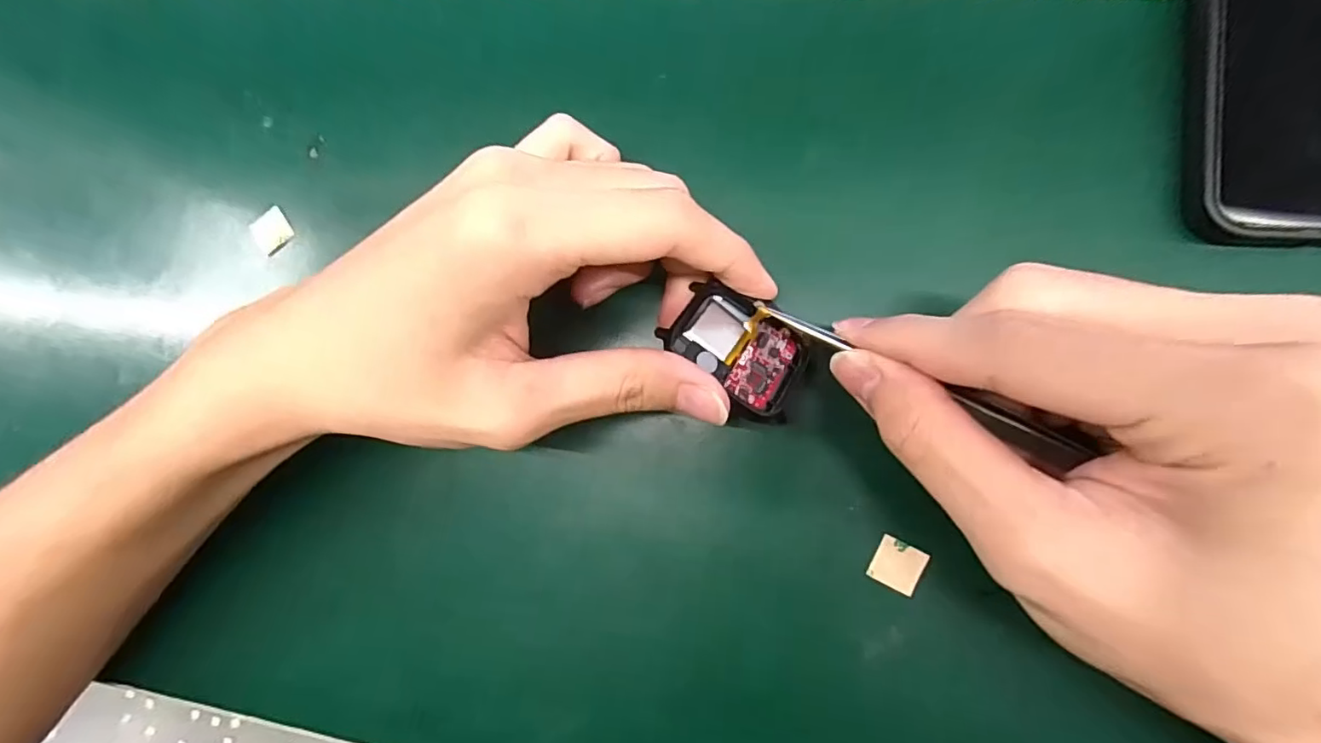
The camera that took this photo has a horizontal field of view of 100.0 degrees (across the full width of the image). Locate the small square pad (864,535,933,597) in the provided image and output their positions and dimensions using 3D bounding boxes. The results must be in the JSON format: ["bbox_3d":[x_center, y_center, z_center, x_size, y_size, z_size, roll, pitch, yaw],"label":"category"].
[{"bbox_3d":[0.079,0.064,0.183,0.015,0.004,0.015,24,89,9],"label":"small square pad"}]

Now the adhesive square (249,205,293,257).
[{"bbox_3d":[-0.159,-0.057,0.226,0.015,0.004,0.015,-27,98,12],"label":"adhesive square"}]

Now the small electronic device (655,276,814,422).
[{"bbox_3d":[0.026,-0.009,0.181,0.043,0.011,0.034,33,64,2],"label":"small electronic device"}]

